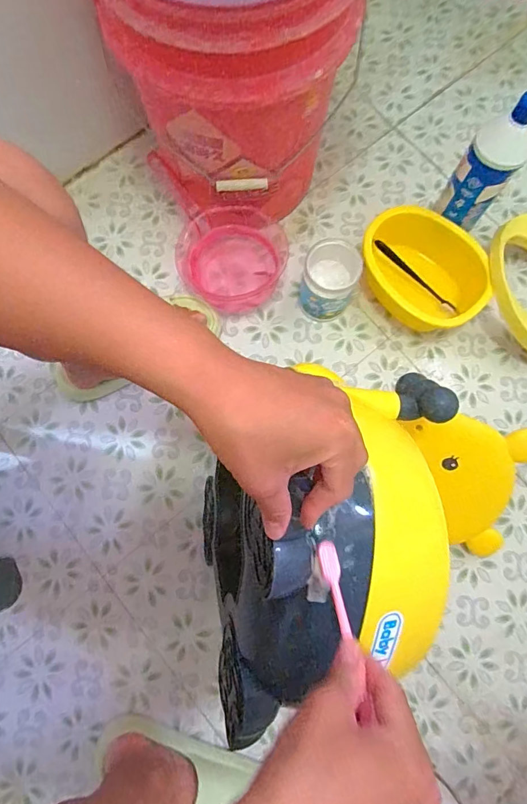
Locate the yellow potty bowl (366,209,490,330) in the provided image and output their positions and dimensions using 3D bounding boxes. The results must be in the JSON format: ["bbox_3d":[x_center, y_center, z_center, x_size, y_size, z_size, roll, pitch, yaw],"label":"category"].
[{"bbox_3d":[0.257,-0.213,0.691,0.211,0.091,0.133,44,82,7],"label":"yellow potty bowl"}]

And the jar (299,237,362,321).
[{"bbox_3d":[0.100,-0.187,0.668,0.081,0.116,0.087,16,80,2],"label":"jar"}]

